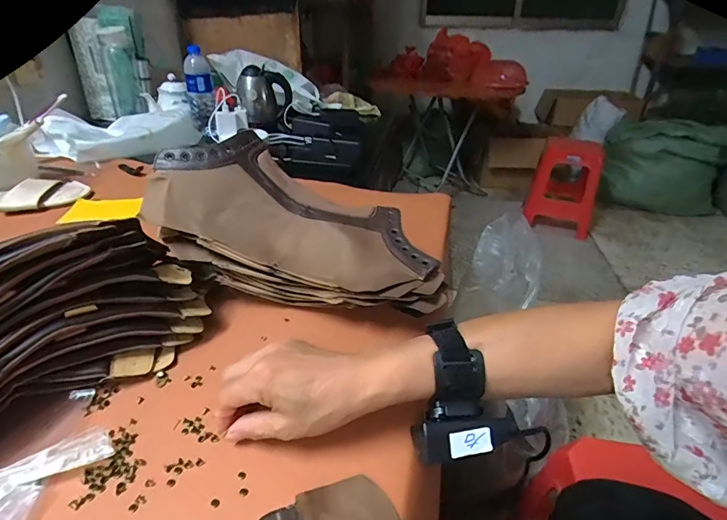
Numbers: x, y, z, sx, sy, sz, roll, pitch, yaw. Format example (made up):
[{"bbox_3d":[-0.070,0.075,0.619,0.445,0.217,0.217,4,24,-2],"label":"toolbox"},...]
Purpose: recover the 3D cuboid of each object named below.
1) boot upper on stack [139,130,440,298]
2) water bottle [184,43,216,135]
[{"bbox_3d":[-0.073,-0.044,0.455,0.311,0.087,0.142,22,34,-2],"label":"boot upper on stack"},{"bbox_3d":[-0.432,-0.447,1.074,0.065,0.194,0.056,-14,36,-23],"label":"water bottle"}]

